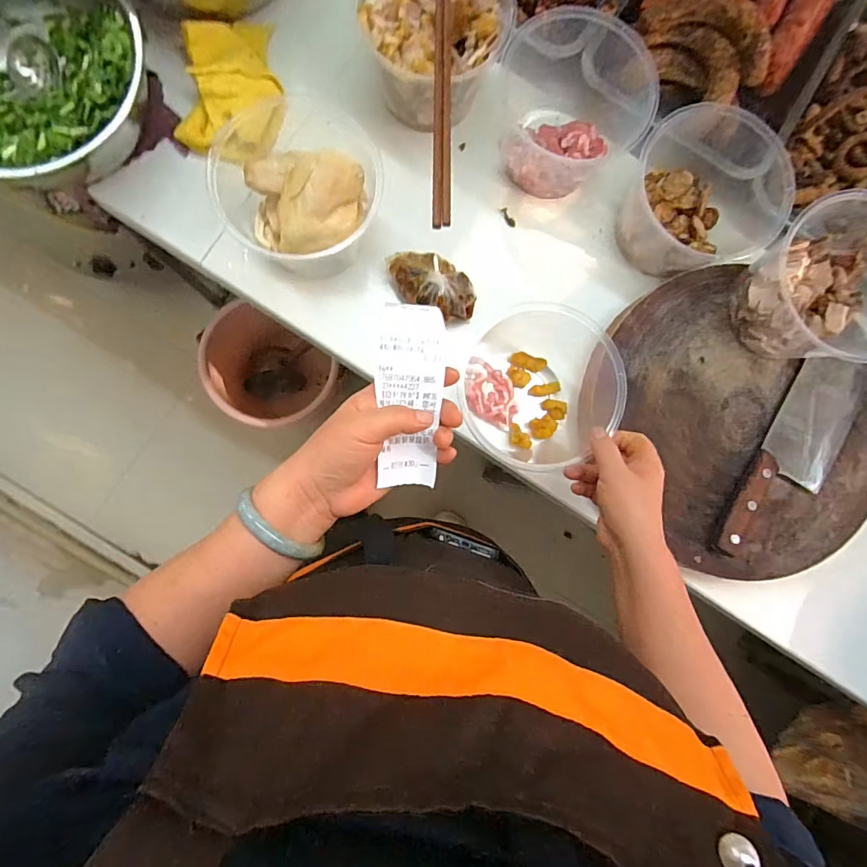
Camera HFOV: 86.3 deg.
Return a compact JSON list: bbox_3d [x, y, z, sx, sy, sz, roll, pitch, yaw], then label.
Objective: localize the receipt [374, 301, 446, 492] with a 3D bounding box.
[{"bbox_3d":[-0.018,-0.030,0.363,0.049,0.029,0.140,2,97,-6],"label":"receipt"}]

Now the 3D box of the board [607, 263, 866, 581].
[{"bbox_3d":[0.382,-0.018,0.542,0.349,0.041,0.367,-5,88,-6],"label":"board"}]

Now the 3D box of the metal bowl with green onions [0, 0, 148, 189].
[{"bbox_3d":[-0.437,-0.378,0.502,0.238,0.090,0.244,0,87,-6],"label":"metal bowl with green onions"}]

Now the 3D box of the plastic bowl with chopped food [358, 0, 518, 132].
[{"bbox_3d":[0.002,-0.445,0.522,0.152,0.099,0.165,0,87,-6],"label":"plastic bowl with chopped food"}]

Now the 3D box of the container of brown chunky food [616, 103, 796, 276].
[{"bbox_3d":[0.315,-0.282,0.541,0.165,0.100,0.196,45,84,-2],"label":"container of brown chunky food"}]

